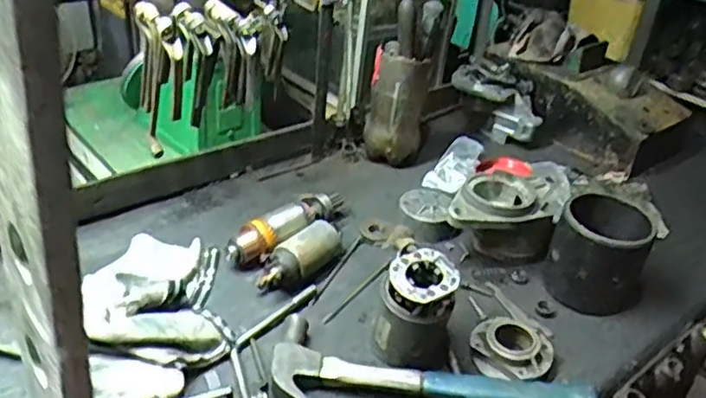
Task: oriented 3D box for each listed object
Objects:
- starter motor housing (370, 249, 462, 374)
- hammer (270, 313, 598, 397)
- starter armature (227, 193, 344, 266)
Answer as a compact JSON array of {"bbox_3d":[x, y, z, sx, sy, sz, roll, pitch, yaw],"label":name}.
[{"bbox_3d":[0.067,0.118,0.724,0.084,0.114,0.077,11,32,8],"label":"starter motor housing"},{"bbox_3d":[0.078,0.203,0.690,0.332,0.036,0.120,11,32,8],"label":"hammer"},{"bbox_3d":[-0.085,0.034,0.879,0.057,0.047,0.184,29,39,32],"label":"starter armature"}]

